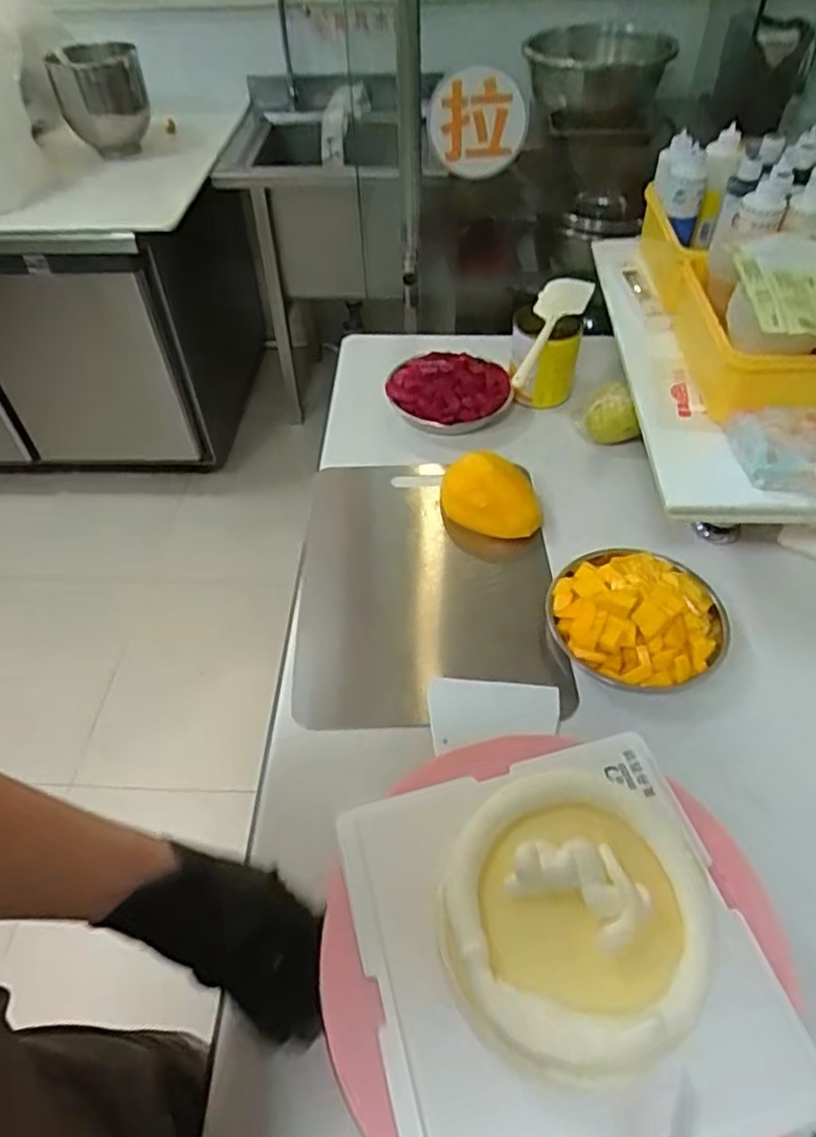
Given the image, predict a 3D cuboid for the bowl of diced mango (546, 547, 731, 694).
[{"bbox_3d":[0.248,0.047,0.741,0.178,0.071,0.173,-1,50,1],"label":"bowl of diced mango"}]

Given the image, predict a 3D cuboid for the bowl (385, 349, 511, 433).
[{"bbox_3d":[0.062,-0.262,1.018,0.179,0.057,0.156,7,51,8],"label":"bowl"}]

